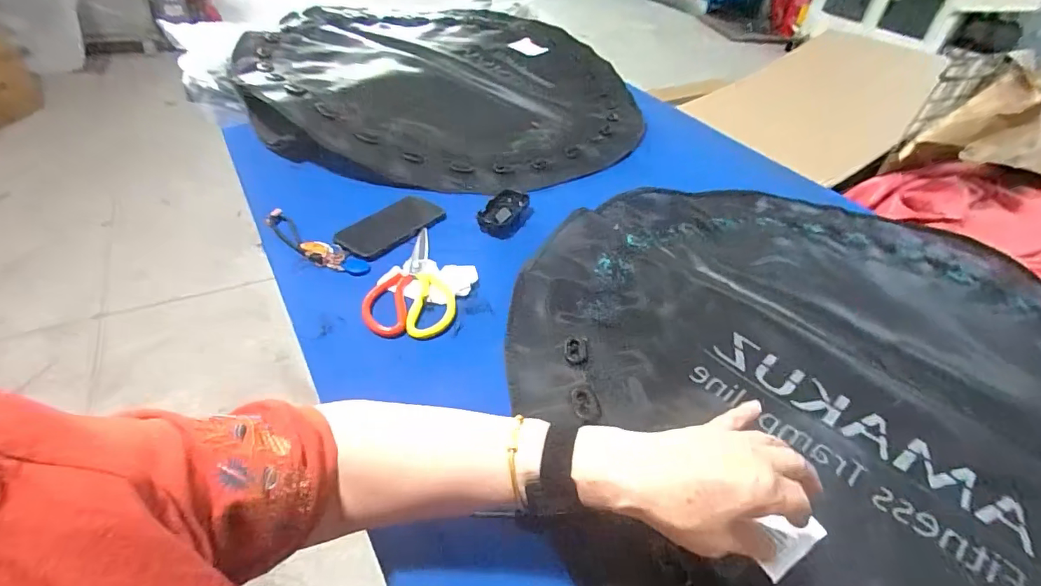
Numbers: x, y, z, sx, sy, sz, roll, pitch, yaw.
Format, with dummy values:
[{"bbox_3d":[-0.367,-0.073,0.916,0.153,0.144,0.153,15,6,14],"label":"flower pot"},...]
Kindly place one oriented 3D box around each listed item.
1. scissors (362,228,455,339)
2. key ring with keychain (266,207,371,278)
[{"bbox_3d":[-0.137,-0.017,0.646,0.105,0.014,0.199,4,41,-3],"label":"scissors"},{"bbox_3d":[-0.296,-0.073,0.690,0.198,0.013,0.045,28,46,23],"label":"key ring with keychain"}]

